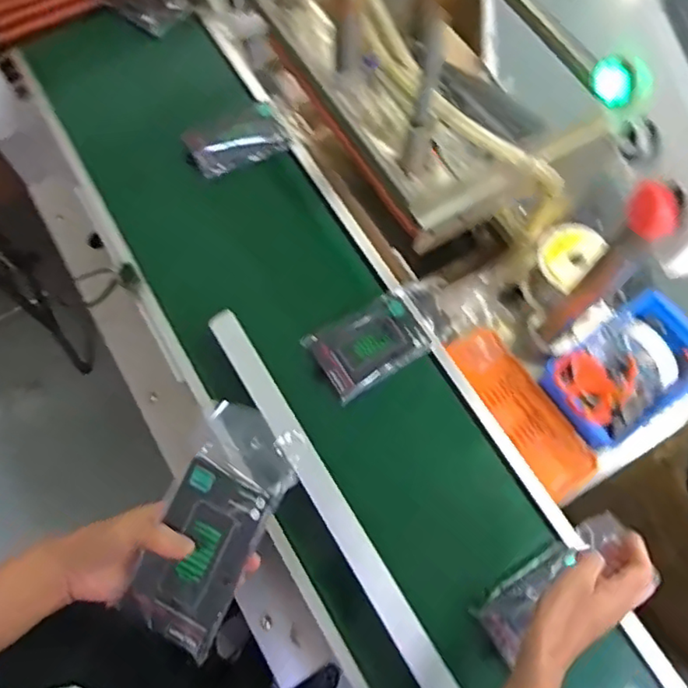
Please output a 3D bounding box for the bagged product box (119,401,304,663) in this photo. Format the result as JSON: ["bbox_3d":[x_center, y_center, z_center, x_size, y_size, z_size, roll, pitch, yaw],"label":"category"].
[{"bbox_3d":[-0.105,0.145,0.481,0.085,0.012,0.185,22,81,8],"label":"bagged product box"}]

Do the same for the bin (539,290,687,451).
[{"bbox_3d":[0.379,0.039,0.794,0.216,0.081,0.141,-34,73,-12],"label":"bin"}]

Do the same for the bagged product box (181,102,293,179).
[{"bbox_3d":[-0.155,-0.293,0.853,0.140,0.032,0.084,-24,72,-9],"label":"bagged product box"}]

